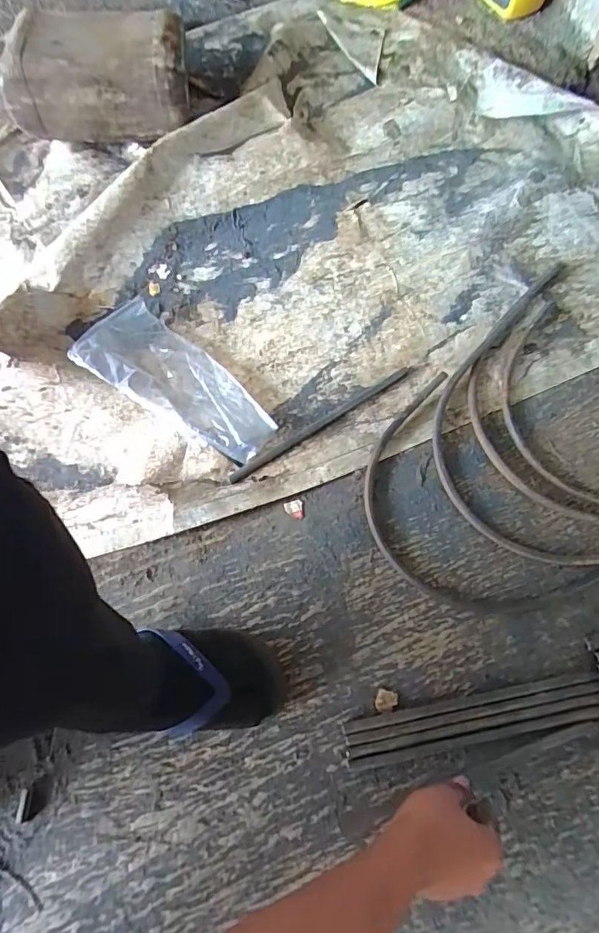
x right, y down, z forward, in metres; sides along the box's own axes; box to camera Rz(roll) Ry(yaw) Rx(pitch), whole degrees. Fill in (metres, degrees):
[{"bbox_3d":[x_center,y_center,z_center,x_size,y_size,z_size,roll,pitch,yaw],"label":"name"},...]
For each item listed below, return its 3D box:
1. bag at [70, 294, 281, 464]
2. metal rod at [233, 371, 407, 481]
[{"bbox_3d":[-0.166,-0.126,0.680,0.297,0.051,0.130,30,72,11],"label":"bag"},{"bbox_3d":[0.027,-0.061,0.682,0.283,0.011,0.013,-33,73,-11],"label":"metal rod"}]

